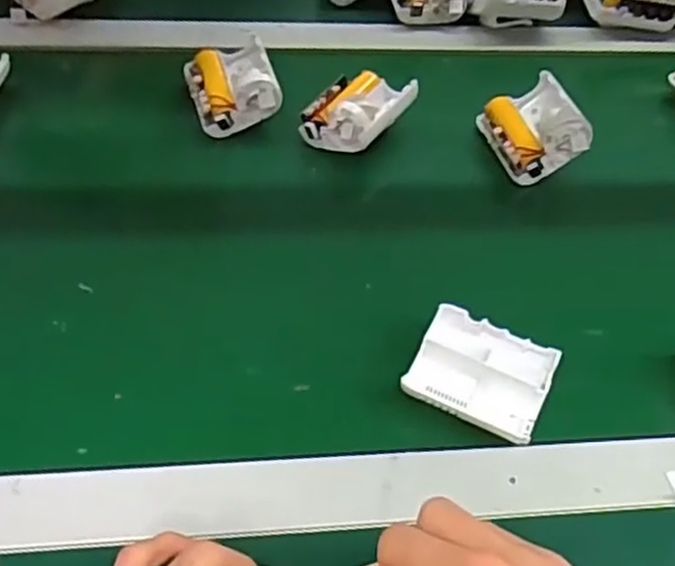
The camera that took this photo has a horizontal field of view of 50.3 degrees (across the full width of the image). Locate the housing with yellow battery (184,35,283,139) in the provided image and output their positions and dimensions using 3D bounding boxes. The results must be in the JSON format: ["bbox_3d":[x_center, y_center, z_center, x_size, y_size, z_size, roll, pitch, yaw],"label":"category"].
[{"bbox_3d":[-0.087,-0.167,0.589,0.068,0.032,0.084,-22,60,-3],"label":"housing with yellow battery"}]

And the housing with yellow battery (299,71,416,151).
[{"bbox_3d":[0.015,-0.136,0.580,0.062,0.058,0.079,34,56,20],"label":"housing with yellow battery"}]

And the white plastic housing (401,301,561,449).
[{"bbox_3d":[0.087,0.056,0.440,0.078,0.022,0.063,24,53,14],"label":"white plastic housing"}]

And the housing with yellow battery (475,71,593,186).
[{"bbox_3d":[0.157,-0.124,0.577,0.069,0.027,0.084,-33,55,17],"label":"housing with yellow battery"}]

